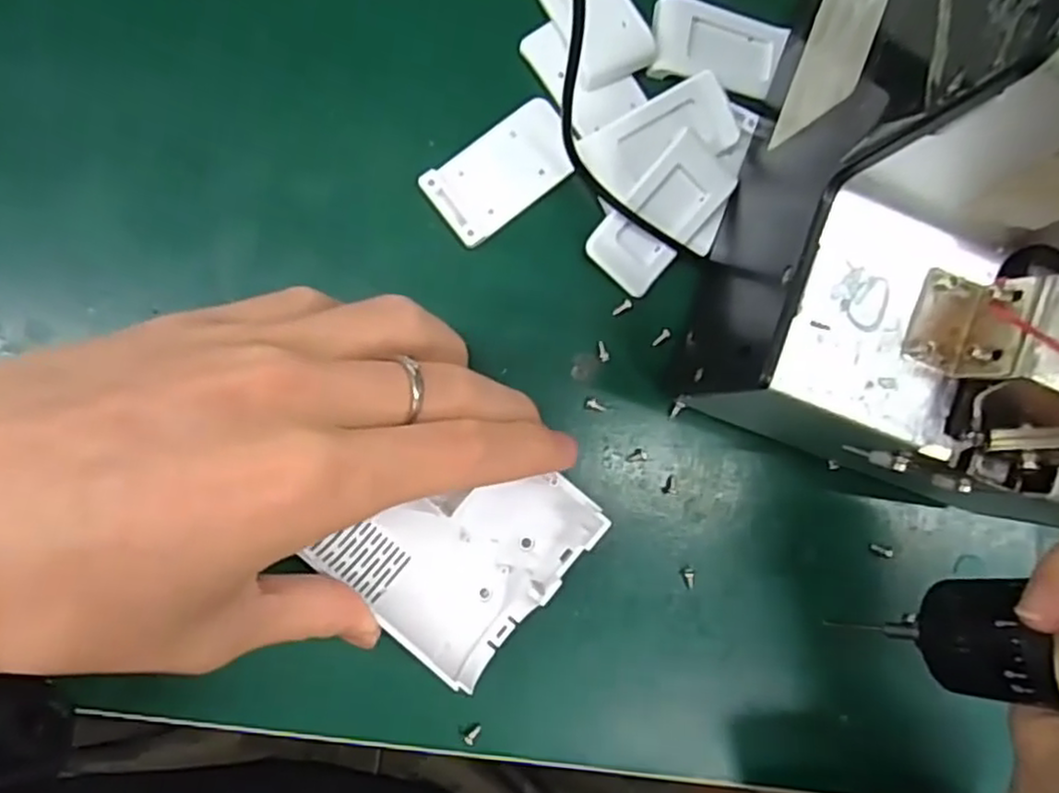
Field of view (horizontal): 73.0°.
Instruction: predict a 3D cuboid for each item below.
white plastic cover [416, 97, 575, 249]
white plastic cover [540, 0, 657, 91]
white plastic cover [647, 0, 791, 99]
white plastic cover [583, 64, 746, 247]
[{"bbox_3d":[-0.009,-0.077,0.245,0.053,0.008,0.028,-38,93,-8],"label":"white plastic cover"},{"bbox_3d":[0.021,-0.137,0.250,0.028,0.008,0.056,-26,92,-8],"label":"white plastic cover"},{"bbox_3d":[0.068,-0.126,0.259,0.050,0.006,0.029,11,86,-8],"label":"white plastic cover"},{"bbox_3d":[0.046,-0.063,0.247,0.027,0.004,0.054,40,95,-18],"label":"white plastic cover"}]

